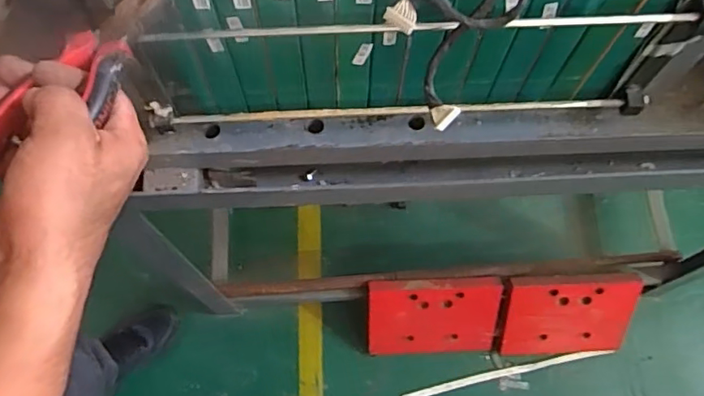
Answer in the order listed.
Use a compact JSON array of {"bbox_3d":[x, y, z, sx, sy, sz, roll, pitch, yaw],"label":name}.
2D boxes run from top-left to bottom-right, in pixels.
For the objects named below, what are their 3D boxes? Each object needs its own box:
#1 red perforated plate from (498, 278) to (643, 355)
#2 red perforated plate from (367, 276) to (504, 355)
[{"bbox_3d":[0.464,0.256,1.186,0.271,0.201,0.023,-1,26,-2],"label":"red perforated plate"},{"bbox_3d":[0.174,0.255,1.180,0.276,0.202,0.026,-2,30,-1],"label":"red perforated plate"}]

